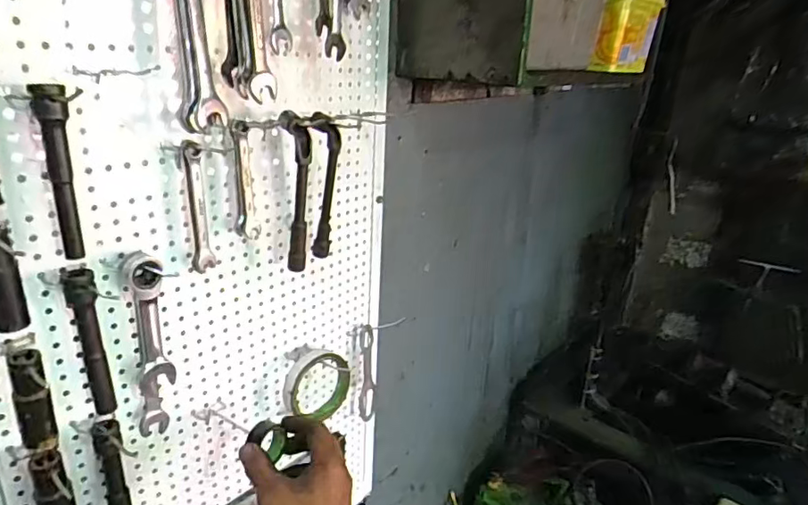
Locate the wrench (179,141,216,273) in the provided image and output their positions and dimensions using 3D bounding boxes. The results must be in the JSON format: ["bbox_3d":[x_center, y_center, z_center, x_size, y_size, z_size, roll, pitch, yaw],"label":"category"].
[{"bbox_3d":[-0.191,-0.042,0.501,0.019,0.116,0.014,-12,26,-35],"label":"wrench"}]

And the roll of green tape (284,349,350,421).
[{"bbox_3d":[-0.103,0.161,0.665,0.092,0.080,0.032,-11,26,-34],"label":"roll of green tape"}]

